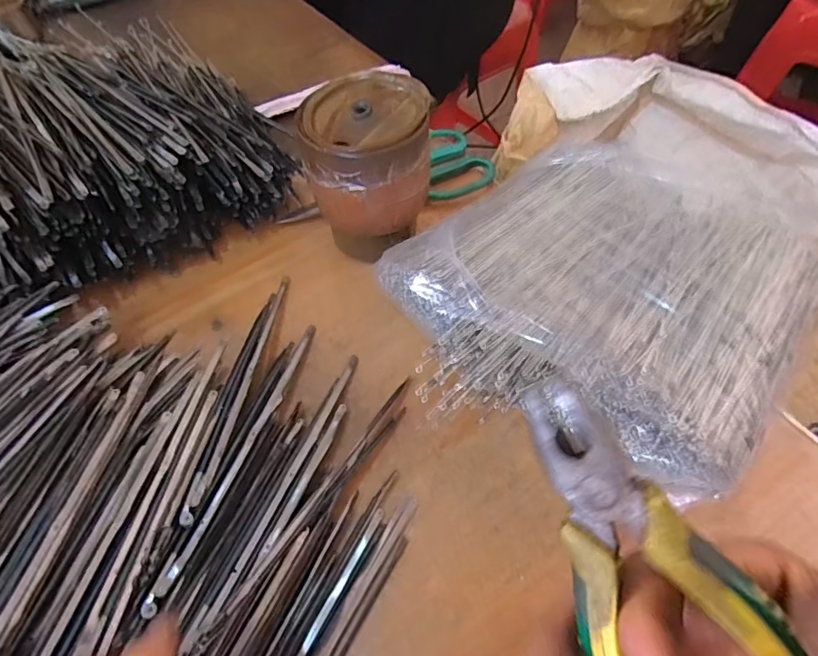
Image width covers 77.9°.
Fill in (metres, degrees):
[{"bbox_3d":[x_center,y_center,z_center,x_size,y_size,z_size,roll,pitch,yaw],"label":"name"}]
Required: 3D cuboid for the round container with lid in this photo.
[{"bbox_3d":[-0.029,-0.109,0.362,0.083,0.105,0.085,0,55,1],"label":"round container with lid"}]

